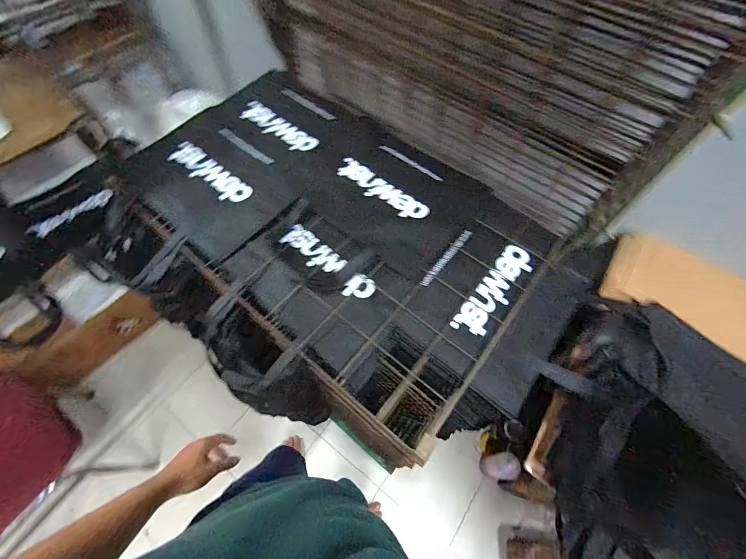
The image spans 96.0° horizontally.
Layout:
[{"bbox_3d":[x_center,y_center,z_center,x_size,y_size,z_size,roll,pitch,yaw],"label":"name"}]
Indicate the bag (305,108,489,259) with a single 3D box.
[{"bbox_3d":[0.036,-0.260,0.915,0.481,0.022,0.338,34,65,16],"label":"bag"}]

